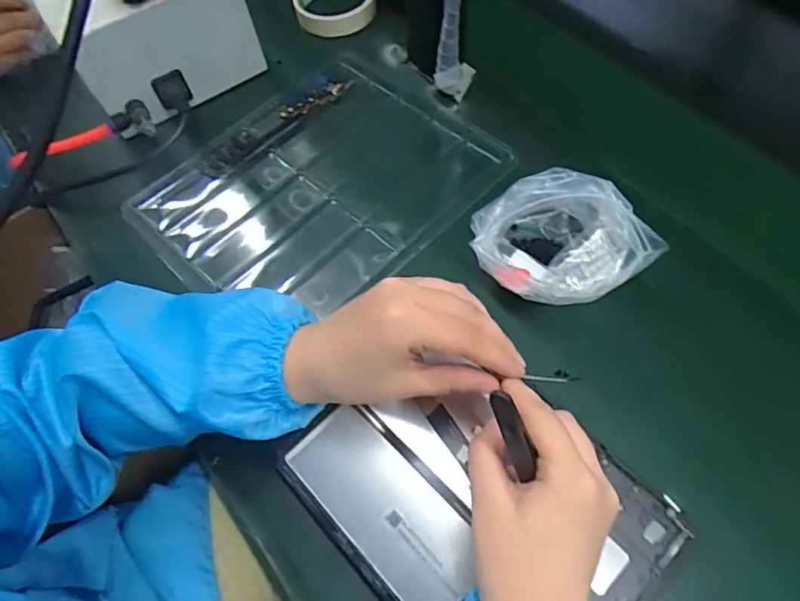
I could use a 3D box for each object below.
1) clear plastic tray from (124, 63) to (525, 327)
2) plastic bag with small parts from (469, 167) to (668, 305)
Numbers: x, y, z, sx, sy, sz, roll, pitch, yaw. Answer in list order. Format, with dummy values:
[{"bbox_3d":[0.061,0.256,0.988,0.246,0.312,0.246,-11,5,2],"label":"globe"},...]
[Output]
[{"bbox_3d":[-0.074,-0.098,0.482,0.268,0.023,0.226,-41,67,-17],"label":"clear plastic tray"},{"bbox_3d":[0.114,-0.045,0.402,0.114,0.063,0.101,-12,62,-4],"label":"plastic bag with small parts"}]

